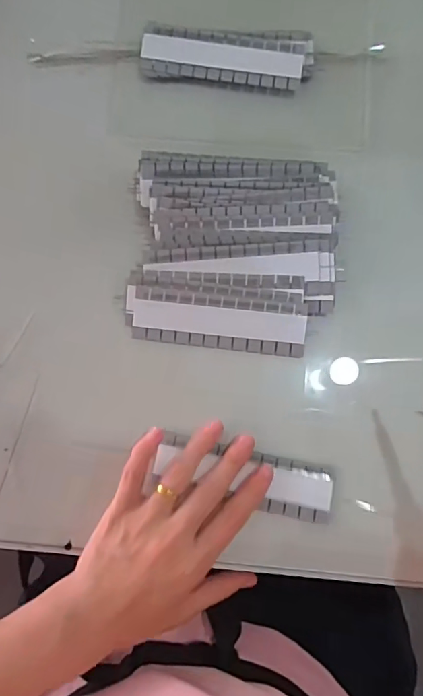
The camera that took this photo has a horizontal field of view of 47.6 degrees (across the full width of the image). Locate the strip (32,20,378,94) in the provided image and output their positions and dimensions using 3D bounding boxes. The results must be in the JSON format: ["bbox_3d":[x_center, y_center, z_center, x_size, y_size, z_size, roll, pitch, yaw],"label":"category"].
[{"bbox_3d":[-0.003,-0.231,0.381,0.264,0.012,0.044,4,83,2],"label":"strip"}]

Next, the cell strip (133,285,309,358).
[{"bbox_3d":[0.006,-0.019,0.352,0.124,0.009,0.038,6,83,2],"label":"cell strip"}]

